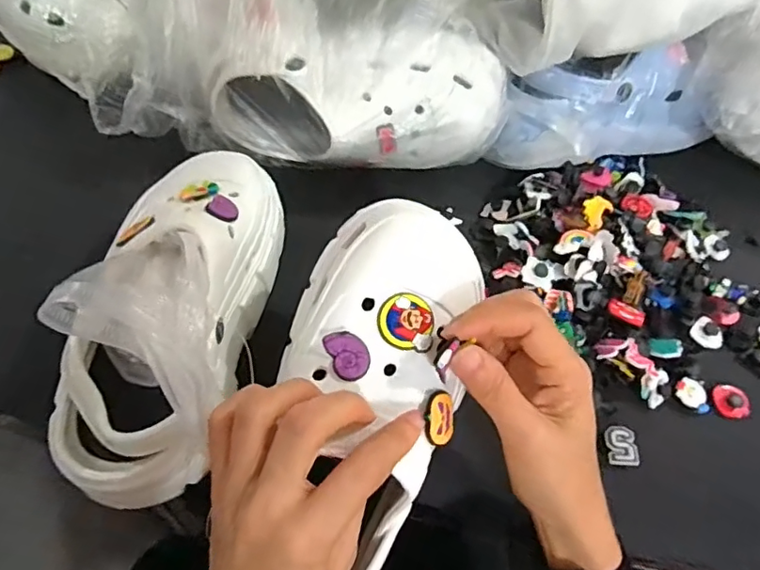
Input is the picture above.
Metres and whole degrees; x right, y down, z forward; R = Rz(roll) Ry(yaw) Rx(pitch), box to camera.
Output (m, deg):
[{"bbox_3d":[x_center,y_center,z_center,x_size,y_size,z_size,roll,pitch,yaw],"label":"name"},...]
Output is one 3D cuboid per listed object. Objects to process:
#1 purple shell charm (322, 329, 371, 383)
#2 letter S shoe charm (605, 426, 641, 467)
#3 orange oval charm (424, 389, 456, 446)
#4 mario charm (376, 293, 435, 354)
[{"bbox_3d":[-0.017,0.037,0.294,0.020,0.011,0.027,-23,79,-14],"label":"purple shell charm"},{"bbox_3d":[0.165,0.110,0.381,0.020,0.006,0.027,6,55,-1],"label":"letter S shoe charm"},{"bbox_3d":[0.031,0.068,0.287,0.020,0.004,0.027,13,75,-40],"label":"orange oval charm"},{"bbox_3d":[0.014,0.019,0.297,0.030,0.004,0.029,13,77,-2],"label":"mario charm"}]

